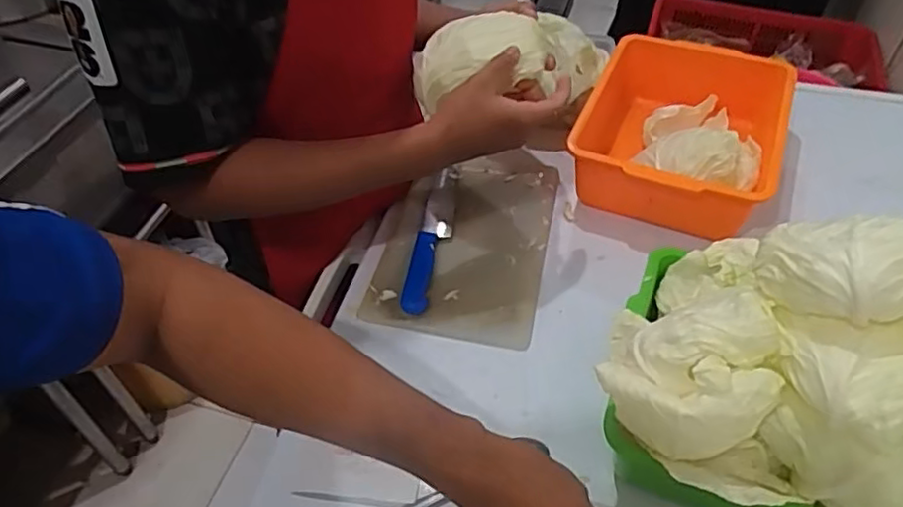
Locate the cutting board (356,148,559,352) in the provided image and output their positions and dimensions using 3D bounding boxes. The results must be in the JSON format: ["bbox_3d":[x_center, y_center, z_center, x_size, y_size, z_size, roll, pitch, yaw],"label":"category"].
[{"bbox_3d":[0.017,-0.026,0.802,0.201,0.017,0.307,8,48,10],"label":"cutting board"}]

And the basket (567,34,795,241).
[{"bbox_3d":[0.296,-0.161,0.850,0.229,0.115,0.289,19,50,15],"label":"basket"}]

